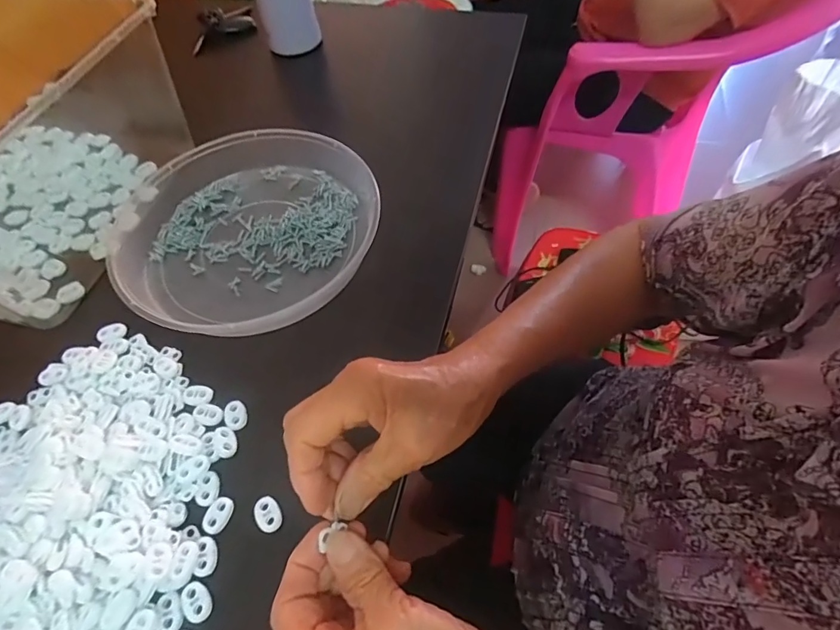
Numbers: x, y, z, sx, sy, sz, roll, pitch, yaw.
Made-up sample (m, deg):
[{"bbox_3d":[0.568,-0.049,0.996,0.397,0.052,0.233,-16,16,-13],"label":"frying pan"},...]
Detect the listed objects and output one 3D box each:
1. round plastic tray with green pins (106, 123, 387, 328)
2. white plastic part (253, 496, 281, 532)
[{"bbox_3d":[-0.161,-0.090,0.428,0.232,0.036,0.244,-2,56,3],"label":"round plastic tray with green pins"},{"bbox_3d":[-0.100,0.130,0.301,0.016,0.004,0.024,-29,59,-15],"label":"white plastic part"}]

